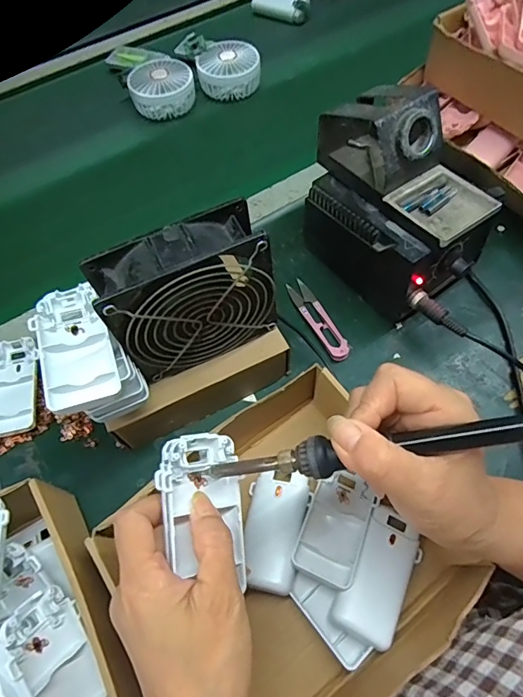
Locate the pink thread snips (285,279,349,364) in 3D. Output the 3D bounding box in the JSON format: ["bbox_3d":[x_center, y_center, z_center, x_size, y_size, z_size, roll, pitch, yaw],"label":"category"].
[{"bbox_3d":[0.057,-0.031,0.450,0.023,0.012,0.103,-24,63,-11],"label":"pink thread snips"}]

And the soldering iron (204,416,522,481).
[{"bbox_3d":[0.065,0.053,0.235,0.201,0.014,0.020,-12,60,14],"label":"soldering iron"}]

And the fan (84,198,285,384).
[{"bbox_3d":[-0.051,-0.036,0.334,0.117,0.114,0.043,-23,63,-10],"label":"fan"}]

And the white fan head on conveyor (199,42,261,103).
[{"bbox_3d":[-0.045,-0.393,0.635,0.086,0.041,0.073,-5,61,-1],"label":"white fan head on conveyor"}]

